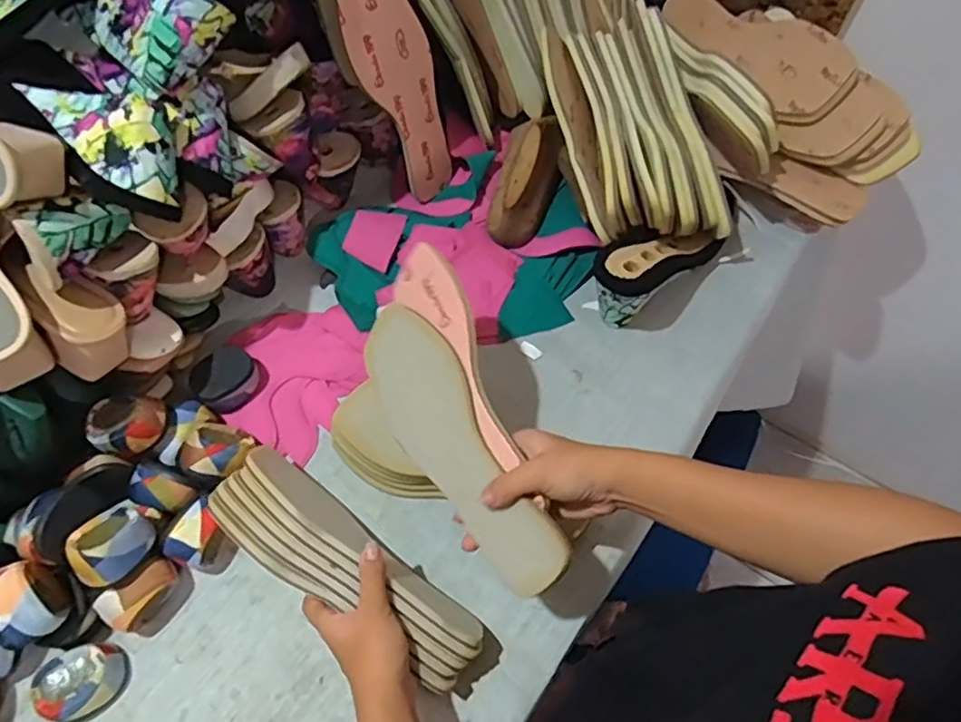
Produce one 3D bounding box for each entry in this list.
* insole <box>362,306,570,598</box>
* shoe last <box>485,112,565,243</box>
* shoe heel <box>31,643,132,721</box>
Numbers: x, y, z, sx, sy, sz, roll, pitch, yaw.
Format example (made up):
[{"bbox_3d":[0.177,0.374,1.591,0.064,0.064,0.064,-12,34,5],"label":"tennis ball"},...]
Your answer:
[{"bbox_3d":[-0.022,0.067,0.485,0.080,0.010,0.235,-40,72,22],"label":"insole"},{"bbox_3d":[0.045,-0.199,0.699,0.067,0.066,0.159,20,90,13],"label":"shoe last"},{"bbox_3d":[-0.323,0.258,0.509,0.059,0.041,0.049,-29,65,-12],"label":"shoe heel"}]

